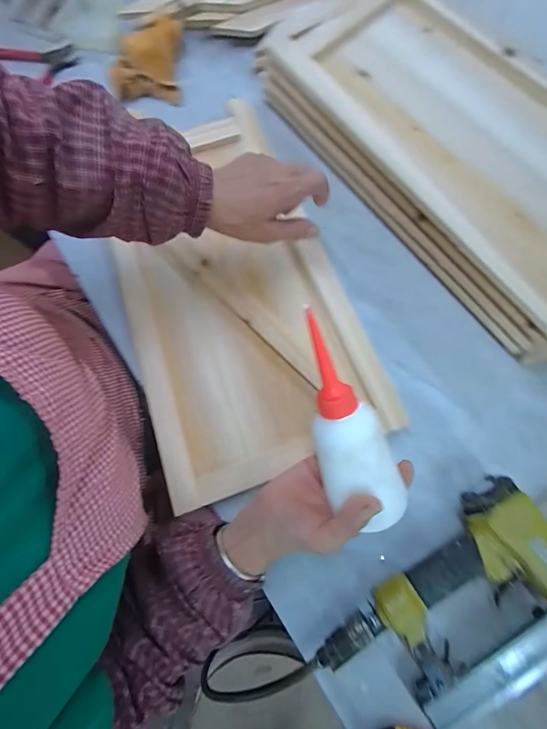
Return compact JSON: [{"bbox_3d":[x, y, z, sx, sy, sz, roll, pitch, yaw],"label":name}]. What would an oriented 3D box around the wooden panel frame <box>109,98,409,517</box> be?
[{"bbox_3d":[-0.055,-0.084,0.394,0.245,0.024,0.417,-20,79,-4],"label":"wooden panel frame"}]

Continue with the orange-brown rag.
[{"bbox_3d":[-0.166,-0.399,0.451,0.086,0.034,0.100,0,80,0],"label":"orange-brown rag"}]

